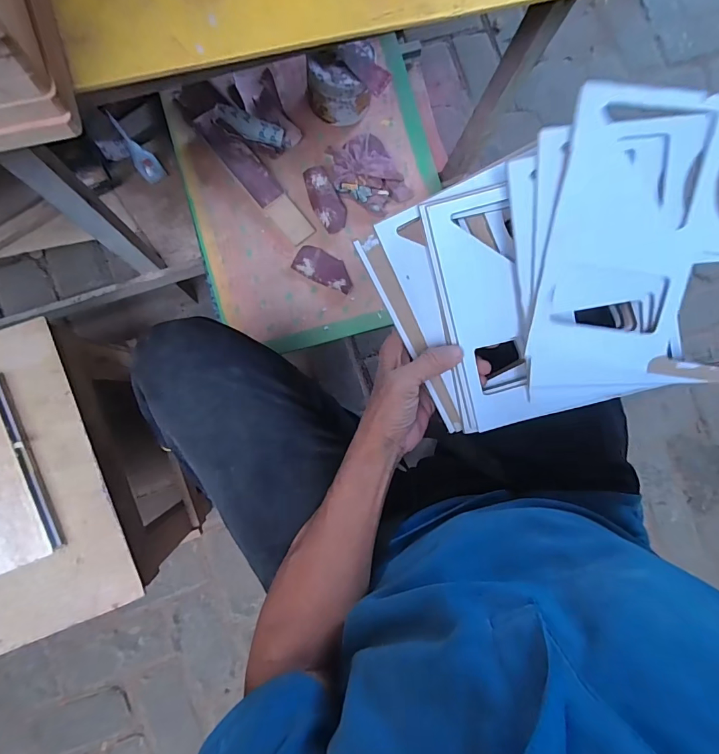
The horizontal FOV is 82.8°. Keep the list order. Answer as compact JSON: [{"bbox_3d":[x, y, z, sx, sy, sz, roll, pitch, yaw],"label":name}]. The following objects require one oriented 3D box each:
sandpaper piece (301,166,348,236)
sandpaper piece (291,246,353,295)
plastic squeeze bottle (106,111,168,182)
[{"bbox_3d":[-0.051,-0.279,0.639,0.047,0.023,0.101,-22,91,-6],"label":"sandpaper piece"},{"bbox_3d":[-0.053,-0.170,0.640,0.097,0.004,0.046,26,89,1],"label":"sandpaper piece"},{"bbox_3d":[-0.354,-0.359,0.644,0.034,0.016,0.104,-38,116,-6],"label":"plastic squeeze bottle"}]

